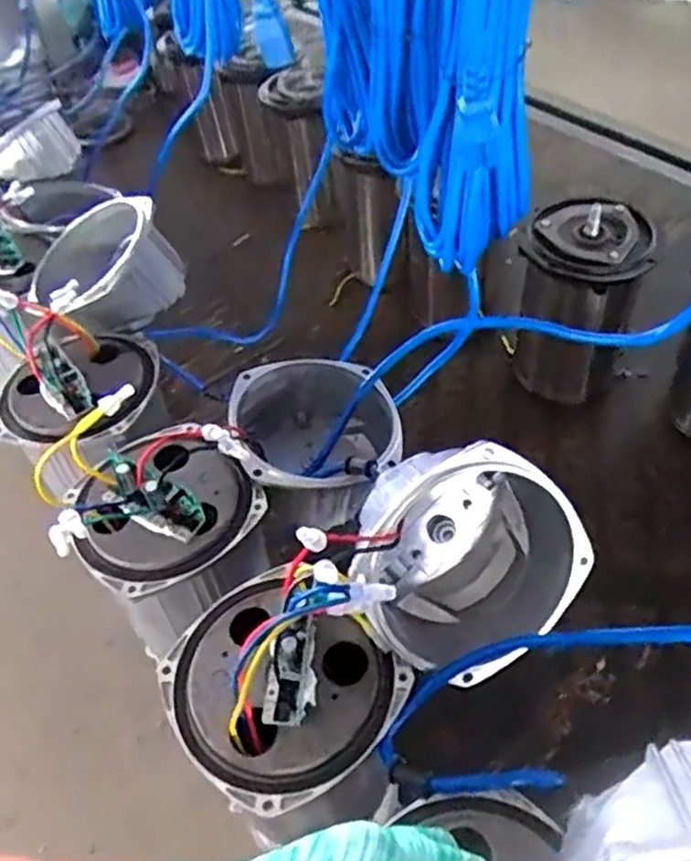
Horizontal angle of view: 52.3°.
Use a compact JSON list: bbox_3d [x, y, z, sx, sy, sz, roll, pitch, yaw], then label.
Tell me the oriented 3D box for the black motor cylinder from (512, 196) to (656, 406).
[{"bbox_3d":[0.257,-0.130,0.799,0.126,0.233,0.103,7,51,12],"label":"black motor cylinder"}]

